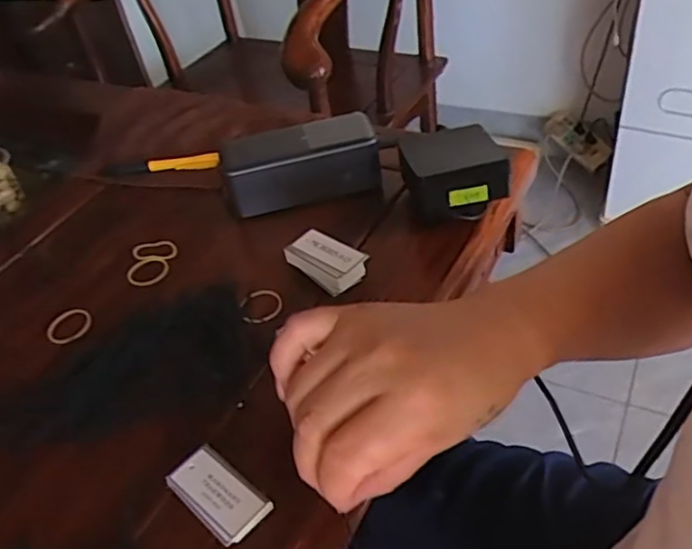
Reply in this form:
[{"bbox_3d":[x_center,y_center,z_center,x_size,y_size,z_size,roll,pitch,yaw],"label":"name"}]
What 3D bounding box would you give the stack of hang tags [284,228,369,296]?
[{"bbox_3d":[-0.015,-0.011,0.467,0.056,0.022,0.029,30,55,35],"label":"stack of hang tags"}]

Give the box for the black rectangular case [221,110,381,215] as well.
[{"bbox_3d":[-0.038,-0.094,0.535,0.125,0.053,0.050,-15,43,-7],"label":"black rectangular case"}]

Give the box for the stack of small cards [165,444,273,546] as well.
[{"bbox_3d":[-0.069,0.119,0.344,0.059,0.014,0.030,29,55,35],"label":"stack of small cards"}]

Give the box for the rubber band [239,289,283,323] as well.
[{"bbox_3d":[-0.060,0.022,0.455,0.030,0.004,0.034,-18,43,-9],"label":"rubber band"}]

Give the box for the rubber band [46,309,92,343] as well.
[{"bbox_3d":[-0.205,0.038,0.471,0.033,0.004,0.036,-6,42,5],"label":"rubber band"}]

